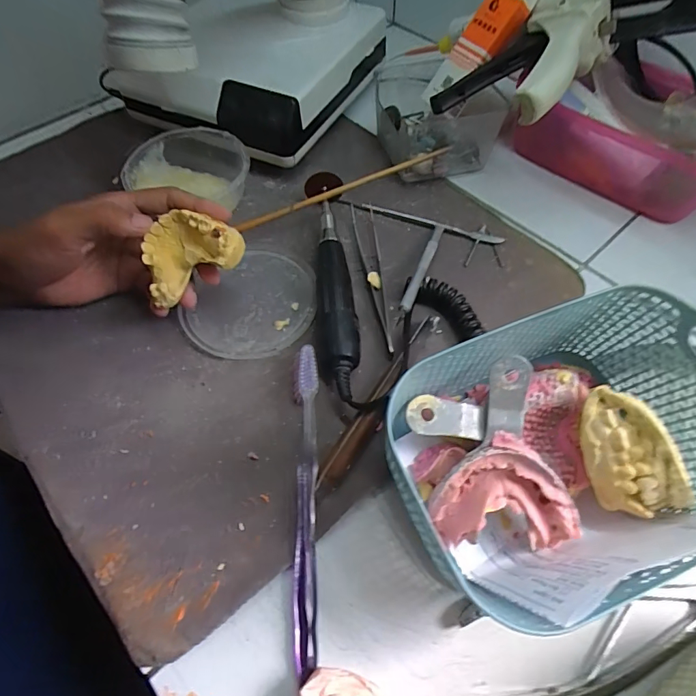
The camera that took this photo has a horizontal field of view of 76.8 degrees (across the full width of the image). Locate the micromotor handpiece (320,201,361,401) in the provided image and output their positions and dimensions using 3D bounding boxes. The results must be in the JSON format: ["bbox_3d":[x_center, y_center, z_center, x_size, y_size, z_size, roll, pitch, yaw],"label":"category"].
[{"bbox_3d":[-0.008,-0.038,0.323,0.022,0.027,0.161,-6,58,-2],"label":"micromotor handpiece"}]

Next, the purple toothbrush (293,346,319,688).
[{"bbox_3d":[-0.025,0.082,0.260,0.015,0.018,0.177,-3,58,0],"label":"purple toothbrush"}]

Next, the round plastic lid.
[{"bbox_3d":[-0.073,-0.037,0.332,0.092,0.011,0.096,-1,58,1],"label":"round plastic lid"}]

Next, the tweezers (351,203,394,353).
[{"bbox_3d":[0.019,-0.061,0.350,0.018,0.009,0.146,-5,58,-2],"label":"tweezers"}]

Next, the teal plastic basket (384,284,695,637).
[{"bbox_3d":[0.115,0.053,0.228,0.168,0.089,0.127,-24,61,-13],"label":"teal plastic basket"}]

